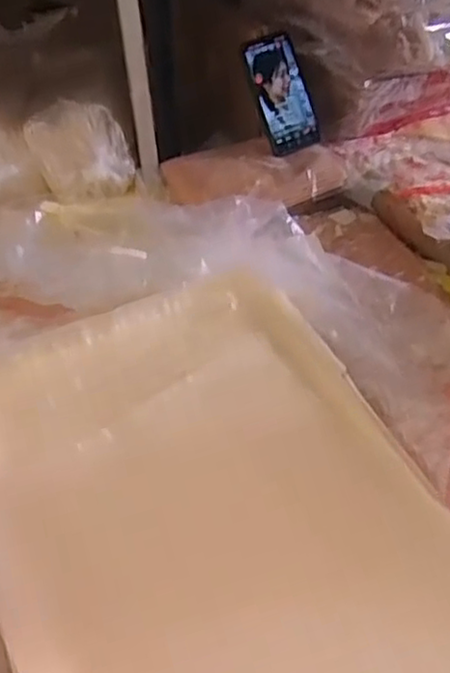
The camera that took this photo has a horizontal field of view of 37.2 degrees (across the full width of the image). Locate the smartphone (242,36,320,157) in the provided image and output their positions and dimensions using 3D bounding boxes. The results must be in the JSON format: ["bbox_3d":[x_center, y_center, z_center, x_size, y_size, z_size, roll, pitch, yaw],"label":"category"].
[{"bbox_3d":[0.078,-0.329,0.907,0.071,0.149,0.009,-22,12,-8],"label":"smartphone"}]

